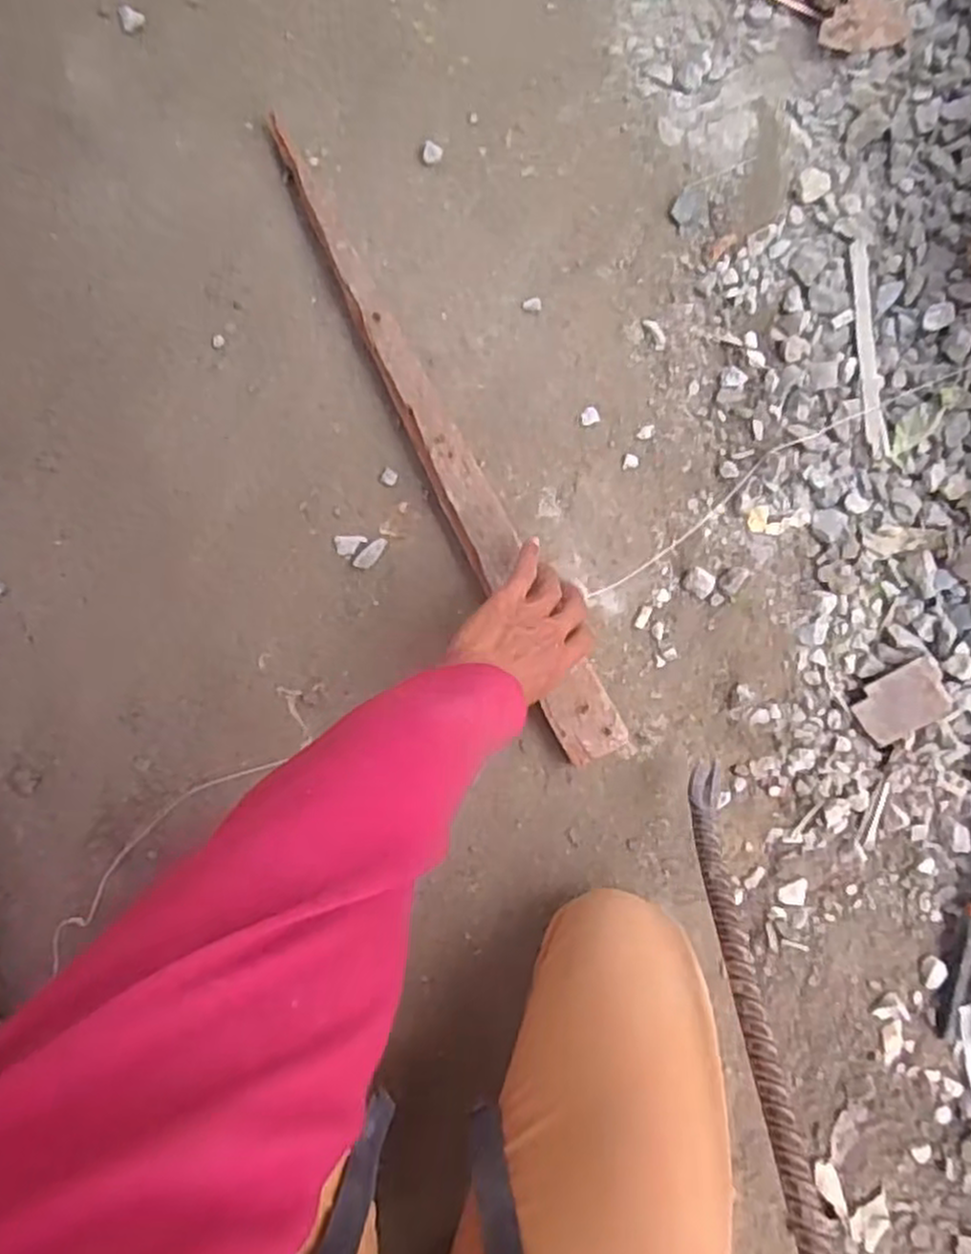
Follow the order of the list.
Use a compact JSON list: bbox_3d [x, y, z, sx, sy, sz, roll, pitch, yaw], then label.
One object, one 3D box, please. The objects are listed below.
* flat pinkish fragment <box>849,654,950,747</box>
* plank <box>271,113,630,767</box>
[{"bbox_3d":[0.367,0.067,0.672,0.075,0.013,0.054,-38,92,19],"label":"flat pinkish fragment"},{"bbox_3d":[-0.038,-0.153,0.663,0.051,0.027,0.593,-28,90,0],"label":"plank"}]

